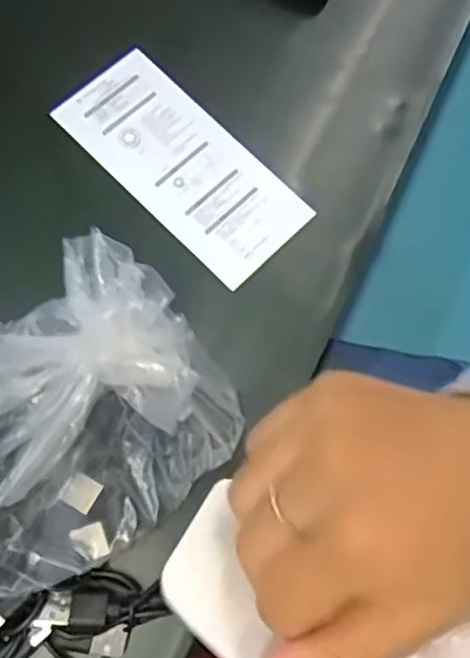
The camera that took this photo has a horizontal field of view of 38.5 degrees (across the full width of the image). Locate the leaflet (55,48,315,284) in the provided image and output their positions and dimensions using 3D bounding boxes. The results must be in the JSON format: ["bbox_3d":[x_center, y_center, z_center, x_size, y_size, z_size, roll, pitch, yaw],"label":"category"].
[{"bbox_3d":[-0.024,-0.077,0.311,0.119,0.006,0.054,44,75,8],"label":"leaflet"}]

